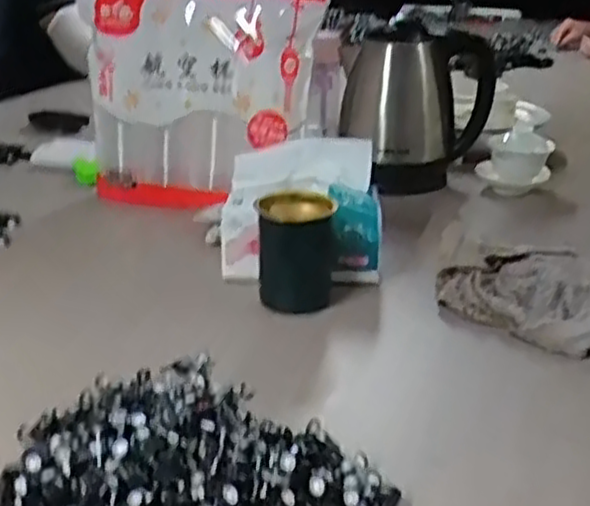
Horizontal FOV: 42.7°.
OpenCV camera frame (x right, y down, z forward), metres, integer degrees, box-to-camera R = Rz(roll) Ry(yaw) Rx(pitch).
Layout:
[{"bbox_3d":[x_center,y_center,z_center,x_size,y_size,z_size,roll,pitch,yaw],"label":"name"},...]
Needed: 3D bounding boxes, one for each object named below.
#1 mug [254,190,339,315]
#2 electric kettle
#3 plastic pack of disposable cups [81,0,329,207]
[{"bbox_3d":[0.000,0.001,0.727,0.073,0.102,0.069,3,24,3],"label":"mug"},{"bbox_3d":[0.174,-0.204,1.070,0.202,0.215,0.136,2,24,0],"label":"electric kettle"},{"bbox_3d":[-0.120,-0.198,0.956,0.305,0.277,0.069,11,26,19],"label":"plastic pack of disposable cups"}]

